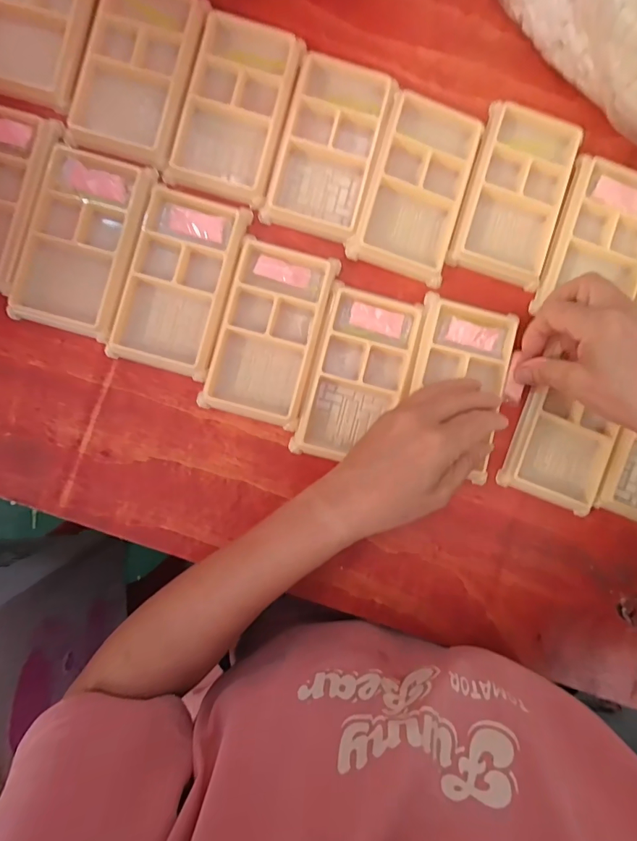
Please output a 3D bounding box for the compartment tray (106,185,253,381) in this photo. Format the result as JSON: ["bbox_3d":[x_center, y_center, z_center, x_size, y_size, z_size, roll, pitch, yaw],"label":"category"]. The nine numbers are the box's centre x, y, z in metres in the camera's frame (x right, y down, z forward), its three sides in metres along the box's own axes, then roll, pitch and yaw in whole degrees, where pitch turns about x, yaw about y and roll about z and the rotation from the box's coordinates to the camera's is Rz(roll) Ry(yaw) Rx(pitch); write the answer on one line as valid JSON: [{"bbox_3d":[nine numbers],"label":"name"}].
[{"bbox_3d":[-0.107,-0.108,0.322,0.074,0.010,0.137,15,90,-3],"label":"compartment tray"}]

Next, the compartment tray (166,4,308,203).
[{"bbox_3d":[-0.064,-0.245,0.333,0.080,0.018,0.134,15,90,-3],"label":"compartment tray"}]

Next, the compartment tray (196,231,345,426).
[{"bbox_3d":[-0.038,-0.069,0.327,0.076,0.010,0.136,15,90,-3],"label":"compartment tray"}]

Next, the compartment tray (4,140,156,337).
[{"bbox_3d":[-0.177,-0.134,0.315,0.076,0.009,0.132,15,90,-3],"label":"compartment tray"}]

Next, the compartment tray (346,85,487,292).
[{"bbox_3d":[0.079,-0.187,0.334,0.077,0.020,0.137,17,90,-3],"label":"compartment tray"}]

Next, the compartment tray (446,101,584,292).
[{"bbox_3d":[0.162,-0.186,0.345,0.081,0.017,0.139,16,90,-3],"label":"compartment tray"}]

